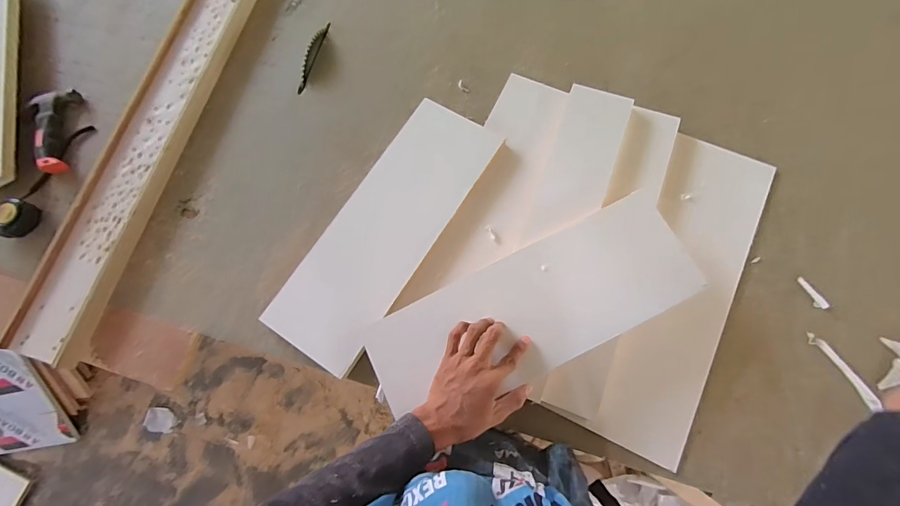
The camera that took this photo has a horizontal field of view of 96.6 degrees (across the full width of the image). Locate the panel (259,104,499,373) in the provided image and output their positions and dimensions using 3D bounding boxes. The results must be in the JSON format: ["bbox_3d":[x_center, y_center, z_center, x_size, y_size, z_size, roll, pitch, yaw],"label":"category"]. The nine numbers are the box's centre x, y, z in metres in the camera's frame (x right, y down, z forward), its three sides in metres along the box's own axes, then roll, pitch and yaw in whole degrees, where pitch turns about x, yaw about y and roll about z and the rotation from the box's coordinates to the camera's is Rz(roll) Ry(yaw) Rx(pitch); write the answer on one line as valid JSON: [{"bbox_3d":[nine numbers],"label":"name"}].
[{"bbox_3d":[-0.098,-0.041,0.621,0.157,0.011,0.435,32,80,11],"label":"panel"}]

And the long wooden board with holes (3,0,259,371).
[{"bbox_3d":[-0.462,-0.355,0.721,0.118,0.032,1.096,16,77,6],"label":"long wooden board with holes"}]

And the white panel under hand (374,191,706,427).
[{"bbox_3d":[0.113,0.081,0.544,0.442,0.022,0.151,-28,78,-4],"label":"white panel under hand"}]

